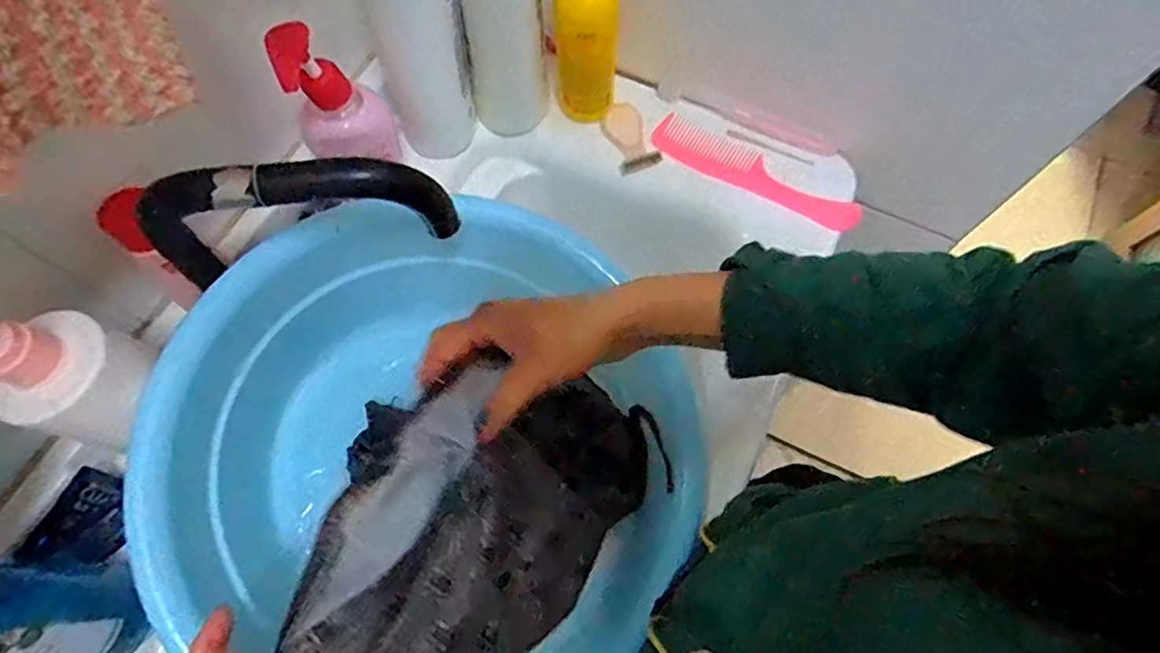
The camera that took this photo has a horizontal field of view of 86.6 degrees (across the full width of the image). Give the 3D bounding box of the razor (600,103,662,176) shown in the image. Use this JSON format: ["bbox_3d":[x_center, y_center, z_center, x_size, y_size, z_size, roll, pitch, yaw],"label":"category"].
[{"bbox_3d":[0.047,-0.186,0.608,0.040,0.019,0.070,-27,94,12],"label":"razor"}]

